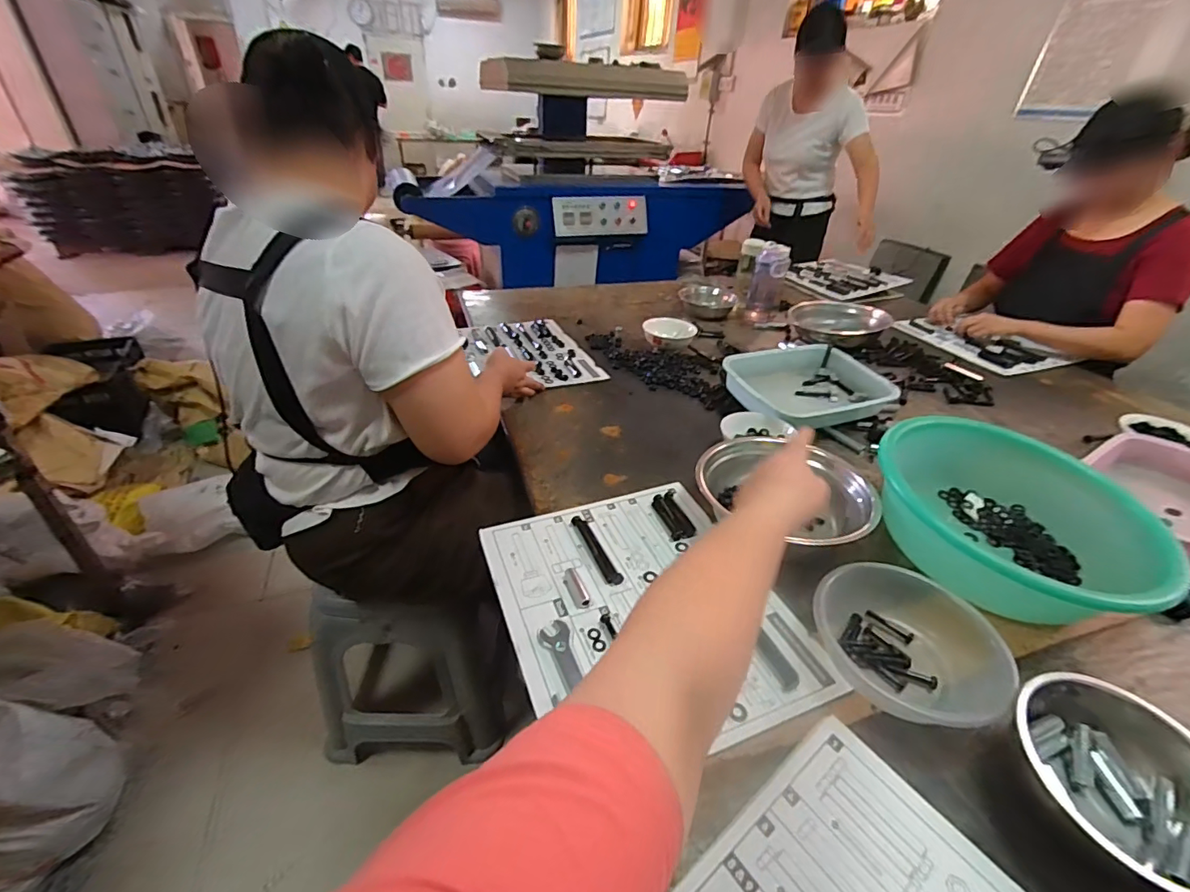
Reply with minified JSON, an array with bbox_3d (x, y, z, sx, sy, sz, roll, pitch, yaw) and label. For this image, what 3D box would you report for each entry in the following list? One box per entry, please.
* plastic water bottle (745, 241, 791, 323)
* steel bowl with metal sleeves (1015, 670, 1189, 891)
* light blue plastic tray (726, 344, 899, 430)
[{"bbox_3d":[0.507,-0.472,1.480,0.102,0.200,0.130,12,36,14],"label":"plastic water bottle"},{"bbox_3d":[0.460,0.305,0.449,0.154,0.089,0.169,1,35,-1],"label":"steel bowl with metal sleeves"},{"bbox_3d":[0.437,-0.122,1.067,0.328,0.085,0.224,-12,37,-19],"label":"light blue plastic tray"}]

